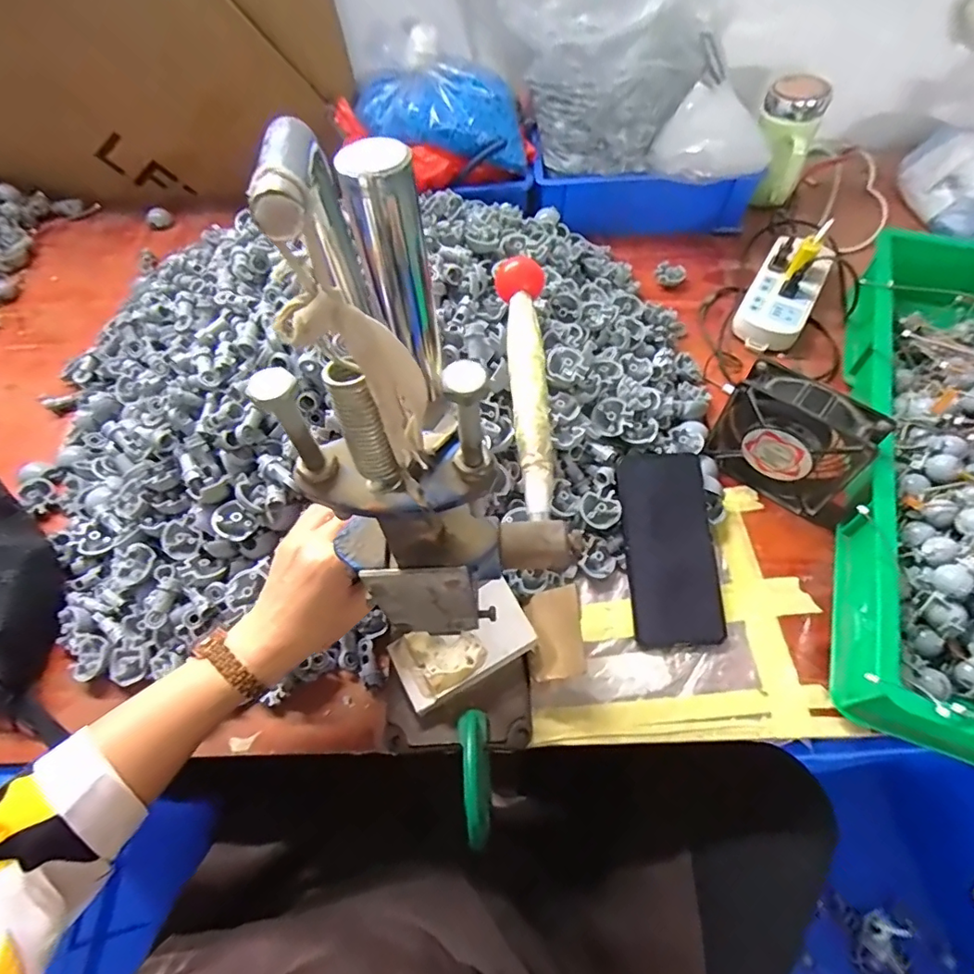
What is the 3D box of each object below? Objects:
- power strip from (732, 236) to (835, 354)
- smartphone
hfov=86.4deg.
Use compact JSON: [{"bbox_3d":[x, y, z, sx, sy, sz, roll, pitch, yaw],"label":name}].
[{"bbox_3d":[0.372,-0.244,0.649,0.079,0.033,0.186,27,64,19],"label":"power strip"},{"bbox_3d":[0.165,0.052,0.469,0.074,0.008,0.171,-1,71,3],"label":"smartphone"}]

